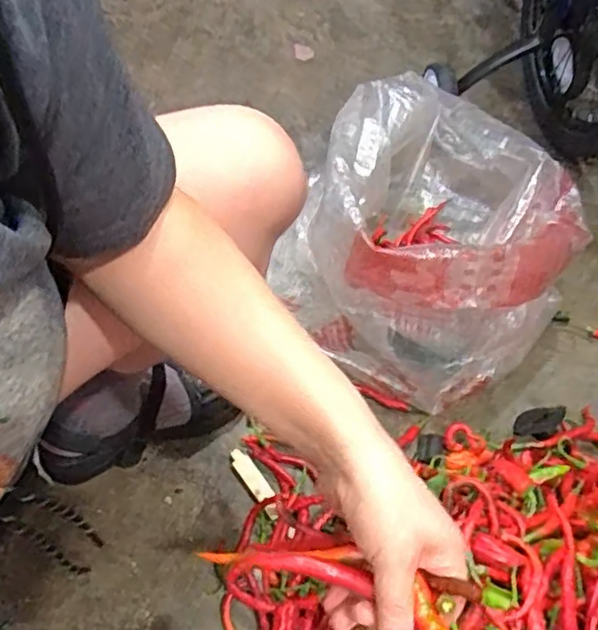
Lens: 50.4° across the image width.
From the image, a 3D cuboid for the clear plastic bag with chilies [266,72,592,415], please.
[{"bbox_3d":[0.187,-0.127,0.803,0.327,0.229,0.421,22,63,9],"label":"clear plastic bag with chilies"}]

